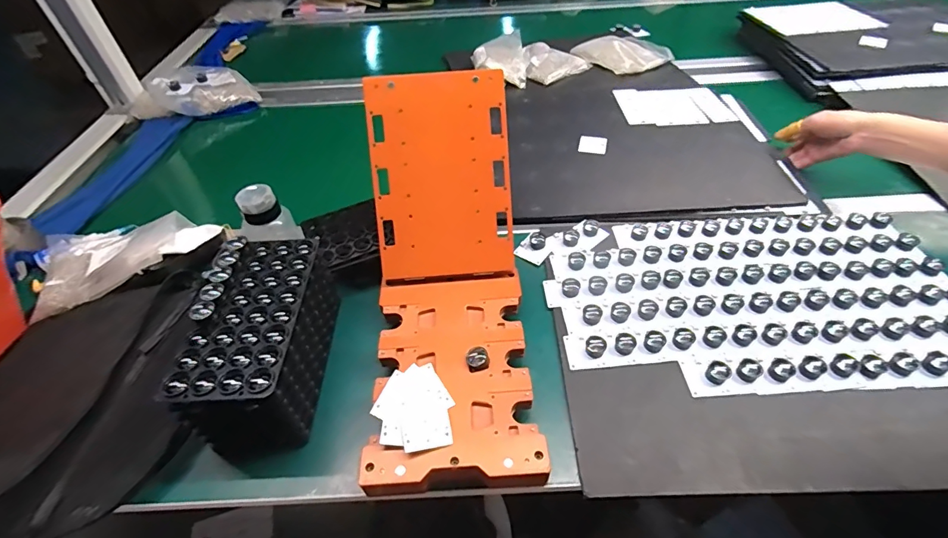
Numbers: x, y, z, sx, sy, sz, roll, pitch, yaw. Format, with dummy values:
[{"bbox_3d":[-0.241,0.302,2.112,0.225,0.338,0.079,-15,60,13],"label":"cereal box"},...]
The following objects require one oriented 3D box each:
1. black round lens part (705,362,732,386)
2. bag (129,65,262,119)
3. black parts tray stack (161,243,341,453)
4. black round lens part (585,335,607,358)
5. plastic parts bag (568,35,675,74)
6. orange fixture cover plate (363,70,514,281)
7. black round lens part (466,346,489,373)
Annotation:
[{"bbox_3d":[0.258,0.110,0.462,0.020,0.012,0.022,-1,48,1],"label":"black round lens part"},{"bbox_3d":[-0.604,-0.370,0.942,0.242,0.058,0.138,-27,51,-20],"label":"bag"},{"bbox_3d":[-0.219,0.071,0.464,0.099,0.118,0.198,-2,48,0],"label":"black parts tray stack"},{"bbox_3d":[0.136,0.086,0.490,0.019,0.017,0.019,-1,48,1],"label":"black round lens part"},{"bbox_3d":[0.348,-0.505,1.006,0.178,0.024,0.183,-29,52,-22],"label":"plastic parts bag"},{"bbox_3d":[-0.037,-0.105,0.516,0.155,0.231,0.006,-5,10,-1],"label":"orange fixture cover plate"},{"bbox_3d":[0.004,0.094,0.457,0.023,0.015,0.021,-1,48,1],"label":"black round lens part"}]

